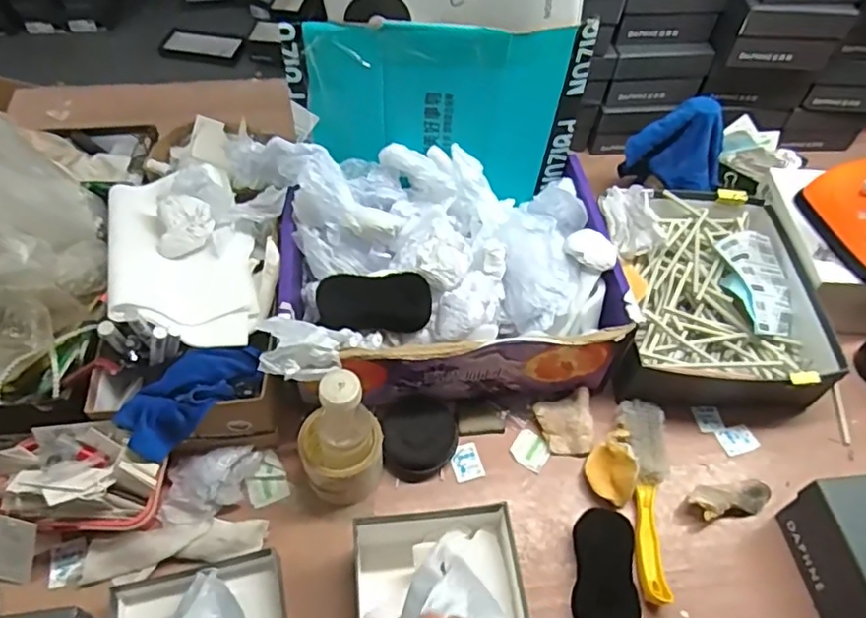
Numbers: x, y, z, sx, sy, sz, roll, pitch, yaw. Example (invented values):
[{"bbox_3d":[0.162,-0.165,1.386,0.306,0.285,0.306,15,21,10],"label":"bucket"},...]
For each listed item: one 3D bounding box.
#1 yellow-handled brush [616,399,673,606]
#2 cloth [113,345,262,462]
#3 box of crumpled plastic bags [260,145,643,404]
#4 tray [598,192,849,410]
[{"bbox_3d":[0.247,0.208,0.702,0.053,0.033,0.227,6,53,1],"label":"yellow-handled brush"},{"bbox_3d":[-0.264,0.093,0.669,0.082,0.040,0.152,30,57,18],"label":"cloth"},{"bbox_3d":[0.013,-0.045,0.774,0.414,0.172,0.311,-8,54,-9],"label":"box of crumpled plastic bags"},{"bbox_3d":[0.368,-0.024,0.839,0.269,0.100,0.321,2,53,-2],"label":"tray"}]

